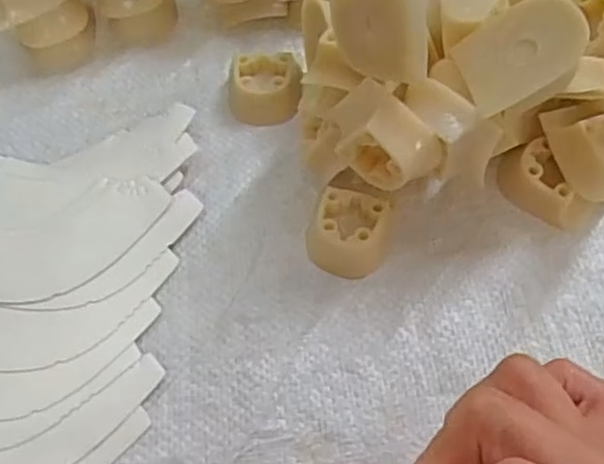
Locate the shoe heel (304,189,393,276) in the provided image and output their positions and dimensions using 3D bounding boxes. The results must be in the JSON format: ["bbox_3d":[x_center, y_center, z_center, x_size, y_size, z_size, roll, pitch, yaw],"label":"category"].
[{"bbox_3d":[0.022,0.001,0.298,0.033,0.017,0.039,17,66,11],"label":"shoe heel"}]

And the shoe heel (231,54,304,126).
[{"bbox_3d":[-0.019,-0.074,0.337,0.038,0.017,0.035,-4,64,2],"label":"shoe heel"}]

